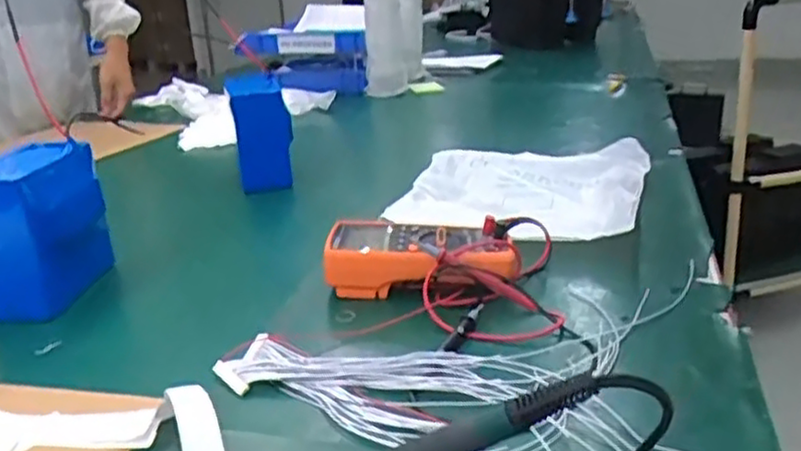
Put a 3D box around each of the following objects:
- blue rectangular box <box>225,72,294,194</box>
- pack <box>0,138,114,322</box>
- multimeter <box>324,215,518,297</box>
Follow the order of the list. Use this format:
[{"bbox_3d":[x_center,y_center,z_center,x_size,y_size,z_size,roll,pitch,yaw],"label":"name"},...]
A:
[{"bbox_3d":[-0.196,-0.122,1.026,0.080,0.168,0.081,-8,22,-12],"label":"blue rectangular box"},{"bbox_3d":[-0.362,0.004,0.720,0.080,0.157,0.123,-1,21,5],"label":"pack"},{"bbox_3d":[0.020,0.042,0.710,0.179,0.065,0.090,1,21,11],"label":"multimeter"}]

